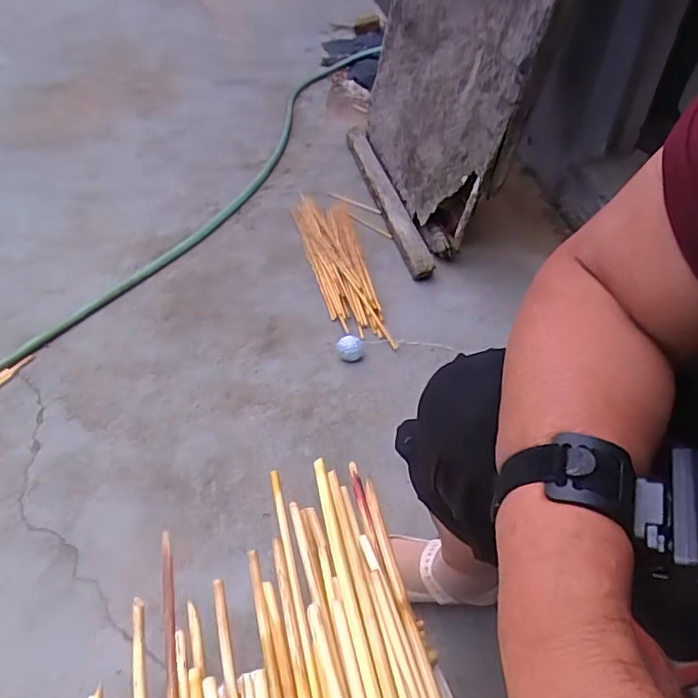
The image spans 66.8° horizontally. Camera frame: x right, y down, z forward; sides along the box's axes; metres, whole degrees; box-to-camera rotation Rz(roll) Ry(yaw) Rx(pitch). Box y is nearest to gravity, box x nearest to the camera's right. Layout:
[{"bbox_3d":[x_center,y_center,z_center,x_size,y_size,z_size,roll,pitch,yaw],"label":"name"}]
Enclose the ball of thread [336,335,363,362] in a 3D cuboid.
[{"bbox_3d":[0.001,-0.003,1.023,0.048,0.038,0.038,1,46,2],"label":"ball of thread"}]

